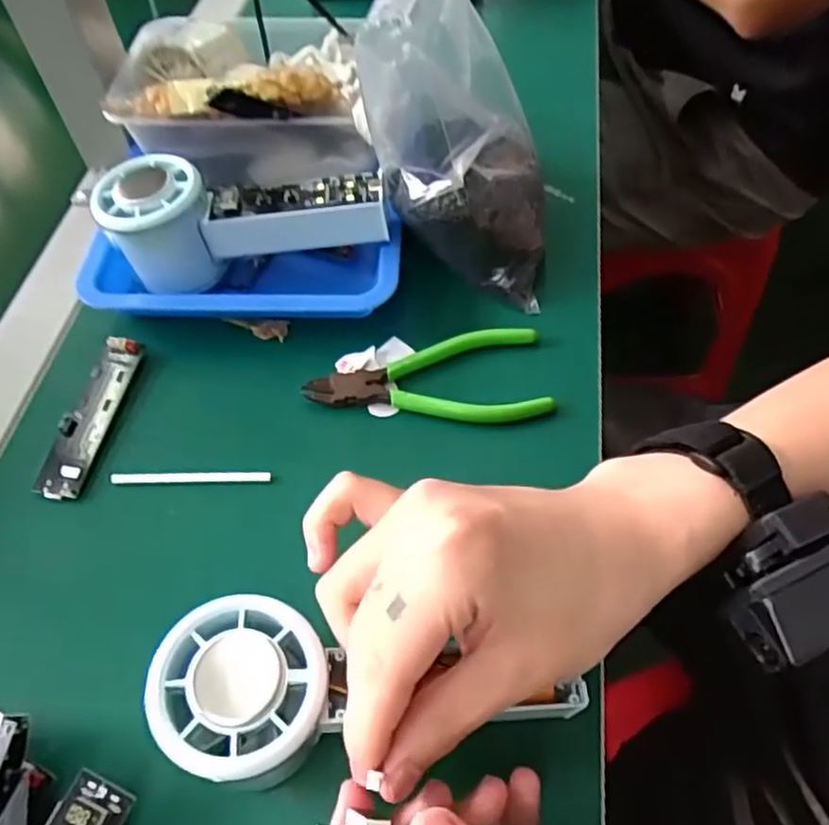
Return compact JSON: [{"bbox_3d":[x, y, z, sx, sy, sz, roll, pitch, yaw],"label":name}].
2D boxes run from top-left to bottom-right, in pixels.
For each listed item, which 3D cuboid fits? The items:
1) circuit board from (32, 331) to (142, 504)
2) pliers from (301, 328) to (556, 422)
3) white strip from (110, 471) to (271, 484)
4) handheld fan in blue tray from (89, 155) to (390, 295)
[{"bbox_3d":[-0.166,0.000,0.347,0.023,0.009,0.092,7,57,7],"label":"circuit board"},{"bbox_3d":[0.006,-0.016,0.359,0.123,0.013,0.054,-4,57,0],"label":"pliers"},{"bbox_3d":[-0.109,0.032,0.330,0.076,0.004,0.006,-2,57,1],"label":"white strip"},{"bbox_3d":[-0.092,-0.095,0.375,0.151,0.066,0.057,2,57,4],"label":"handheld fan in blue tray"}]

